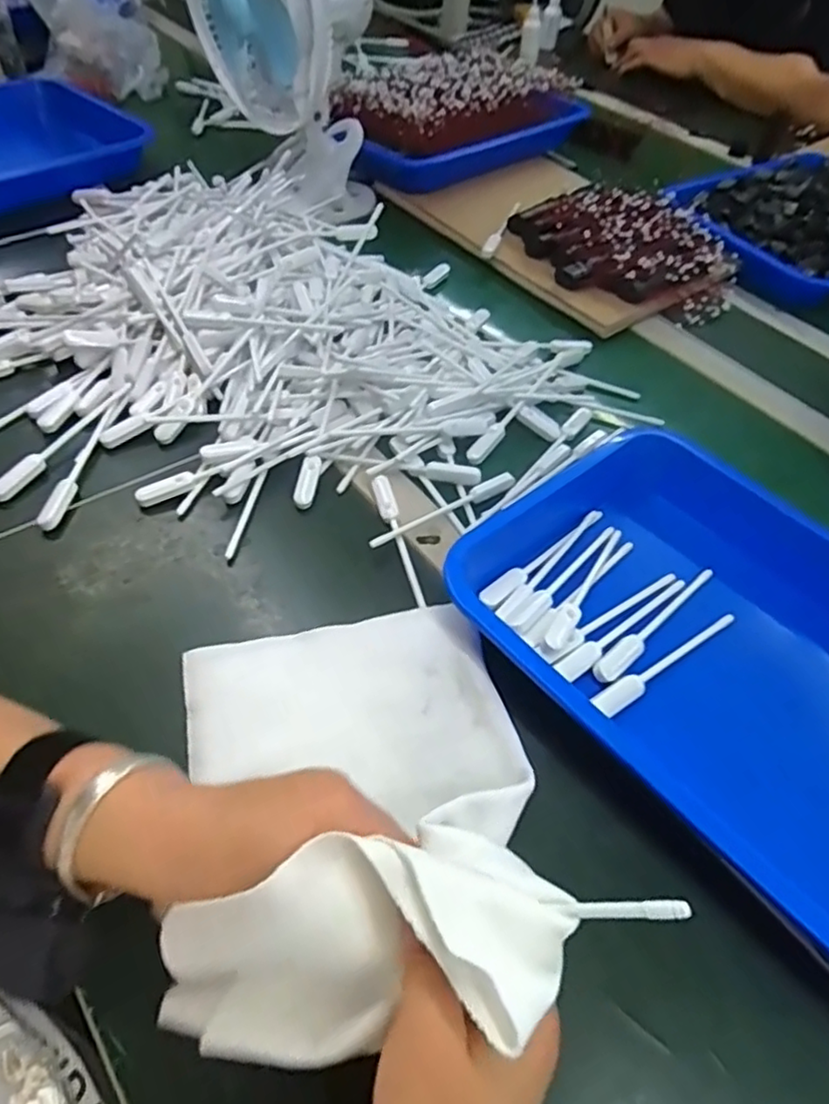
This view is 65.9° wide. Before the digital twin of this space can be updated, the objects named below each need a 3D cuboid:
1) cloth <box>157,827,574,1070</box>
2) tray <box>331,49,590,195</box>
[{"bbox_3d":[-0.025,0.151,0.245,0.173,0.059,0.082,-21,70,8],"label":"cloth"},{"bbox_3d":[0.059,-0.607,0.887,0.387,0.063,0.225,-28,60,-24],"label":"tray"}]

